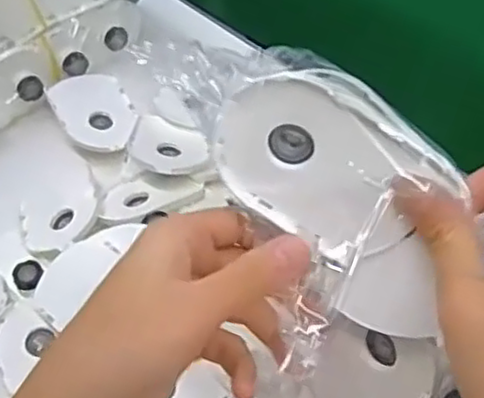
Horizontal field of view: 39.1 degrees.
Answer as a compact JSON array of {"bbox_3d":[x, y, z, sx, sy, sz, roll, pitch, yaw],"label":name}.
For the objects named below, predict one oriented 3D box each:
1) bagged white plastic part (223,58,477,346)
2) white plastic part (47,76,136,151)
[{"bbox_3d":[0.043,0.002,0.261,0.117,0.067,0.021,47,28,-9],"label":"bagged white plastic part"},{"bbox_3d":[-0.110,-0.066,0.523,0.055,0.016,0.075,-27,58,-16],"label":"white plastic part"}]

